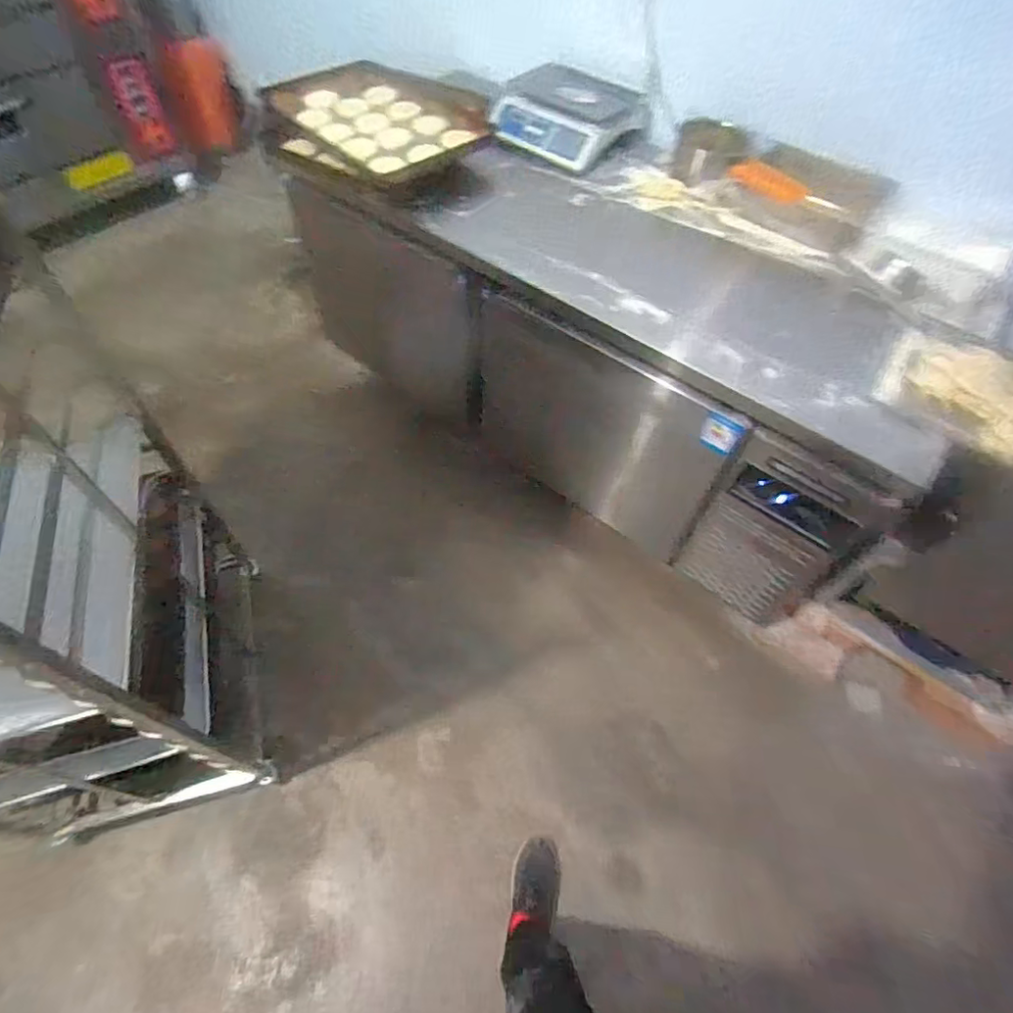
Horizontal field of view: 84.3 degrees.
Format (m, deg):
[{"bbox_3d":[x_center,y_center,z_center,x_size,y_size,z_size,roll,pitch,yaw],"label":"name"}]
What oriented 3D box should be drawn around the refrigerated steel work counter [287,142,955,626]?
[{"bbox_3d":[0.217,-0.509,1.696,1.753,0.738,0.654,34,60,19],"label":"refrigerated steel work counter"}]

